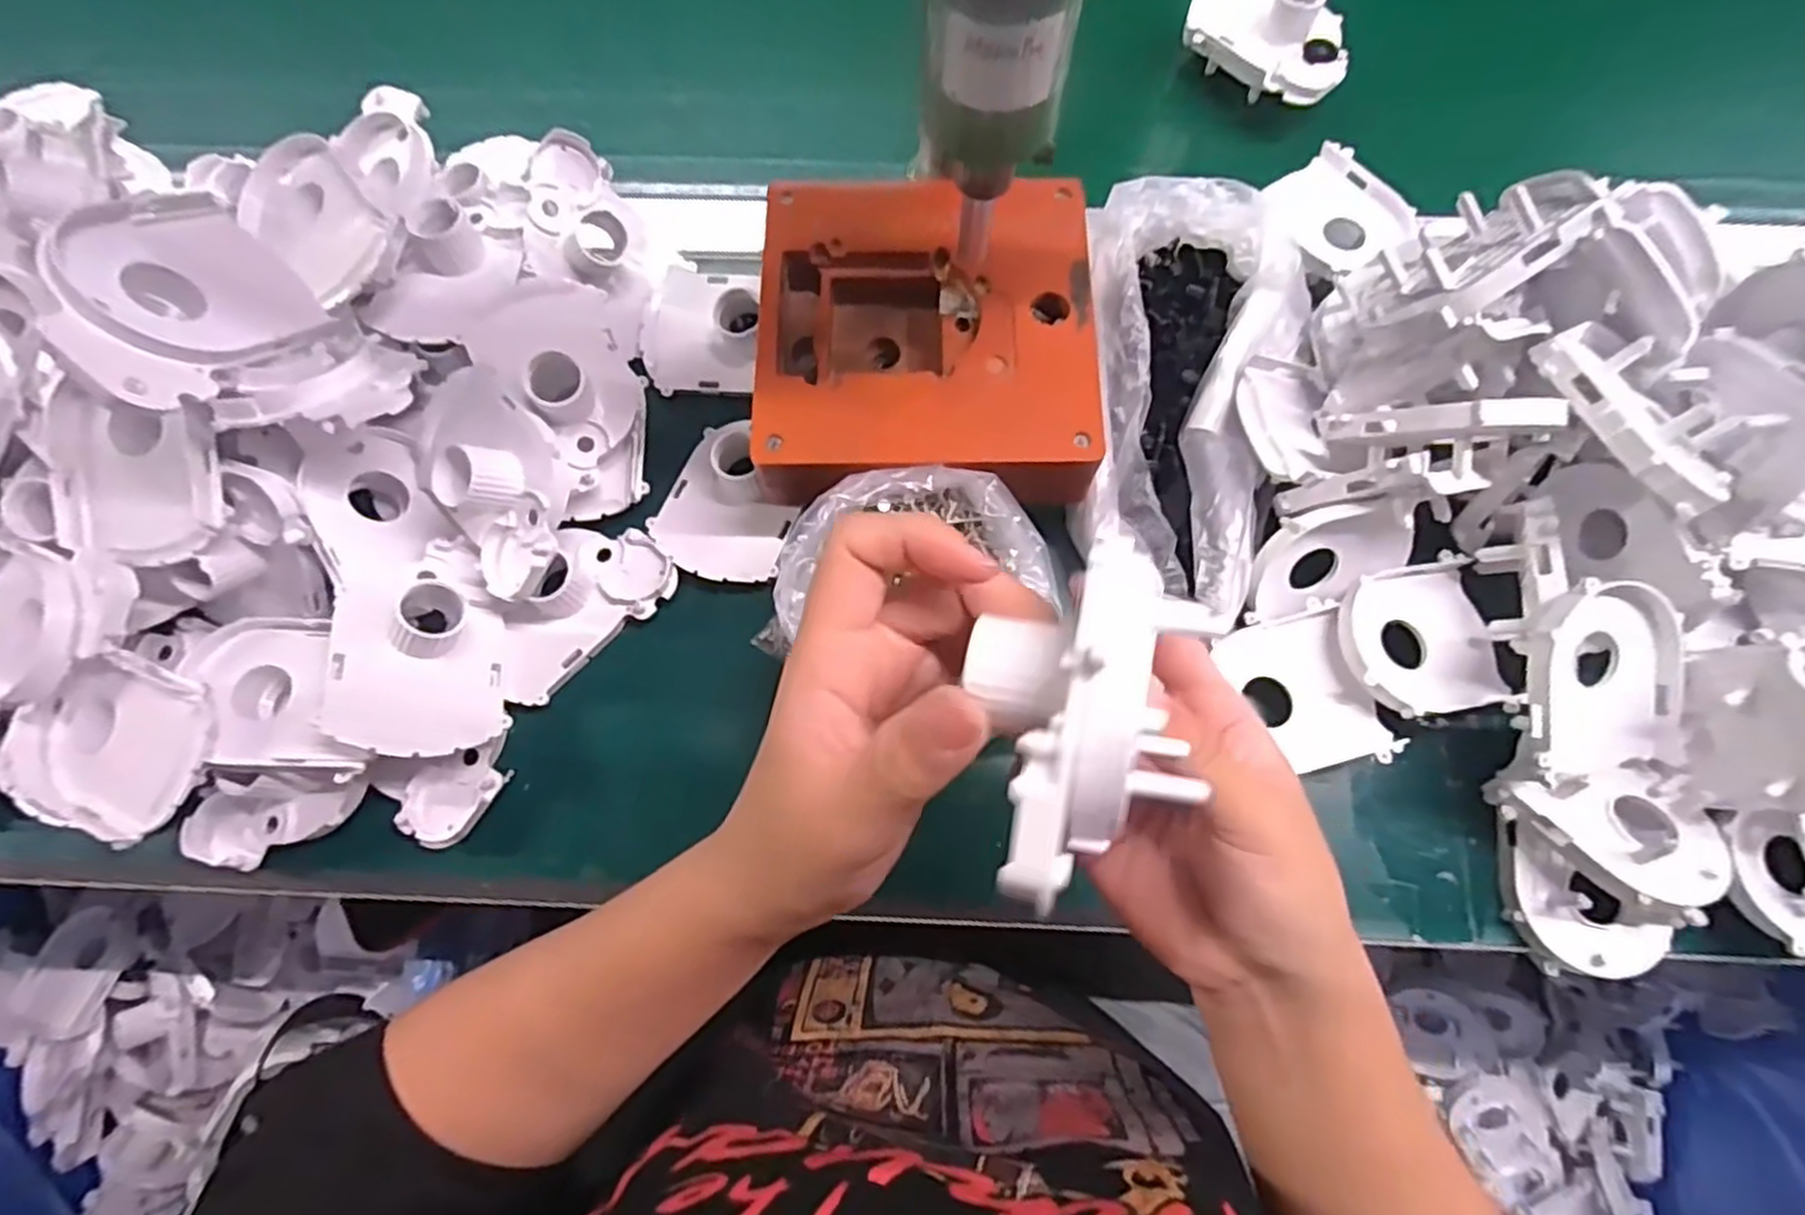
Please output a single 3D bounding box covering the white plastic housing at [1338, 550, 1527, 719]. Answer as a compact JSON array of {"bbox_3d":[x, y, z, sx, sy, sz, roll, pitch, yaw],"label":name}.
[{"bbox_3d":[0.232,0.014,0.348,0.076,0.023,0.069,-11,73,-3],"label":"white plastic housing"}]

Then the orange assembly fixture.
[{"bbox_3d":[0.011,-0.122,0.364,0.148,0.039,0.162,1,73,1],"label":"orange assembly fixture"}]

